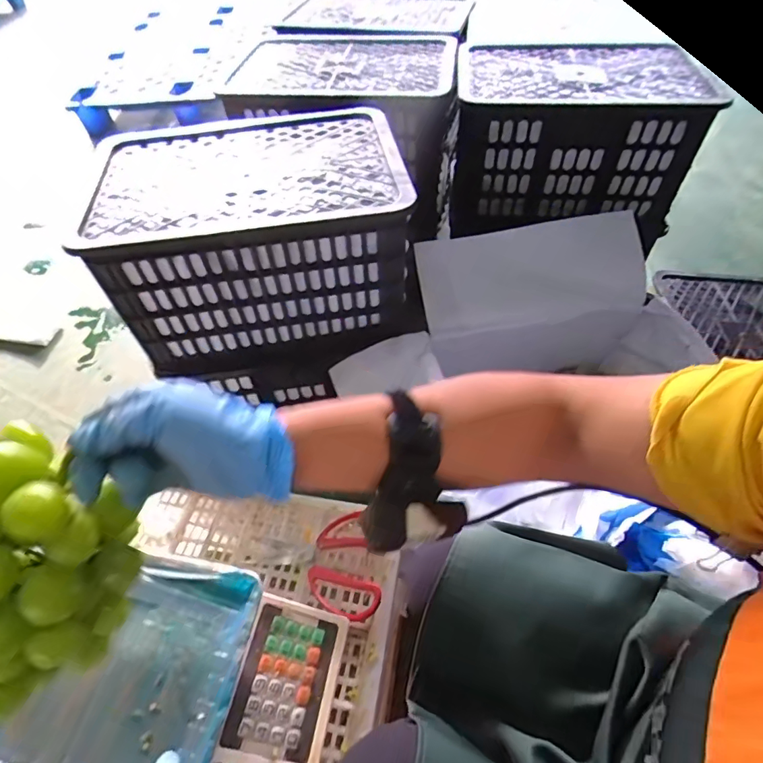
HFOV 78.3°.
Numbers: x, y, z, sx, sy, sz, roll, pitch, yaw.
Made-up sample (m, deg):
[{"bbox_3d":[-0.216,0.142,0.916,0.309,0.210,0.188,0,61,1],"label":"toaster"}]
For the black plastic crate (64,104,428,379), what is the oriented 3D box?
[{"bbox_3d":[-0.205,-0.248,0.867,0.495,0.305,0.336,-8,51,-5],"label":"black plastic crate"}]

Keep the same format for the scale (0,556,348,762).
[{"bbox_3d":[-0.224,0.335,0.407,0.311,0.107,0.332,8,51,9],"label":"scale"}]

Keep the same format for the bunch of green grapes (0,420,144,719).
[{"bbox_3d":[-0.212,0.121,0.278,0.073,0.125,0.124,22,52,15],"label":"bunch of green grapes"}]

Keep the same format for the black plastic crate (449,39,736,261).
[{"bbox_3d":[0.401,-0.559,1.087,0.483,0.278,0.365,-5,50,-2],"label":"black plastic crate"}]

